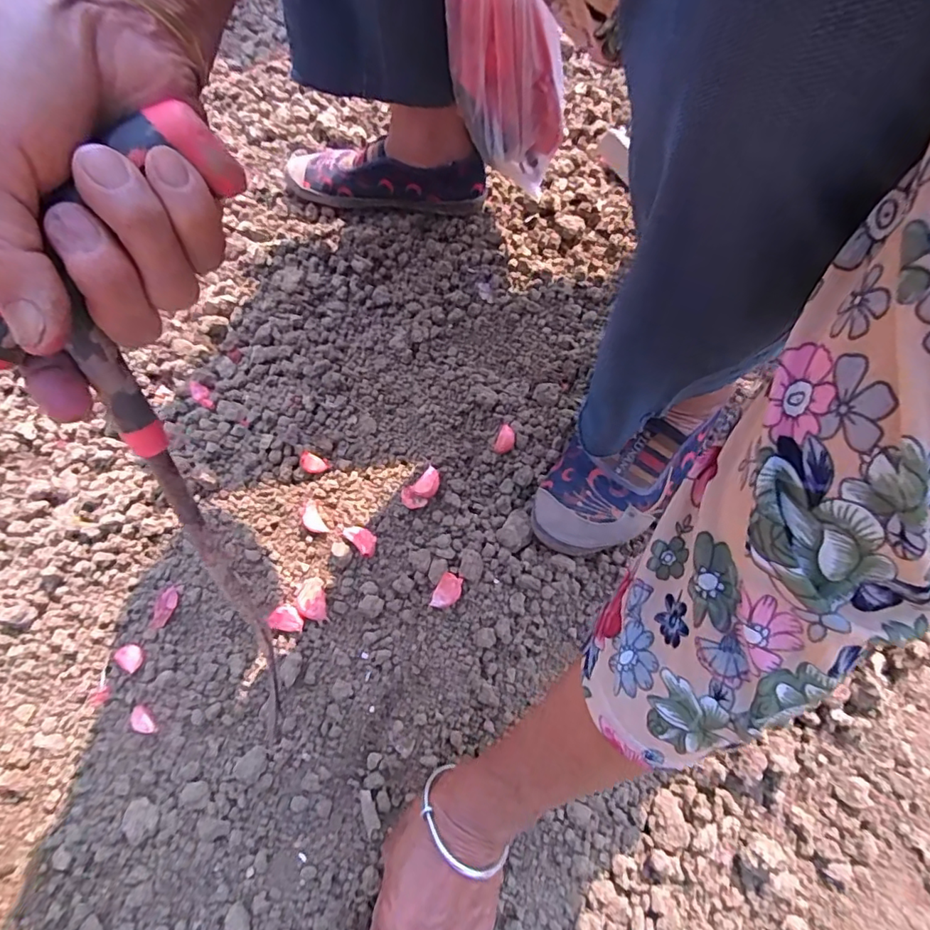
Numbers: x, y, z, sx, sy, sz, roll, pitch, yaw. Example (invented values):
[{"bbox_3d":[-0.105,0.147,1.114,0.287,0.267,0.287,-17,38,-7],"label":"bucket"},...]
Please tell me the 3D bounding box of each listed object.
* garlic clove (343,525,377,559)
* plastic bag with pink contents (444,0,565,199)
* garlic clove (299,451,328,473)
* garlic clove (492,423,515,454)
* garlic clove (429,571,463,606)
[{"bbox_3d":[-0.090,0.065,0.461,0.034,0.014,0.018,42,73,17],"label":"garlic clove"},{"bbox_3d":[0.020,-0.367,0.452,0.097,0.271,0.063,25,67,36],"label":"plastic bag with pink contents"},{"bbox_3d":[-0.143,-0.001,0.491,0.025,0.016,0.017,17,68,8],"label":"garlic clove"},{"bbox_3d":[0.037,-0.023,0.492,0.018,0.019,0.022,33,71,14],"label":"garlic clove"},{"bbox_3d":[-0.015,0.106,0.438,0.020,0.017,0.030,29,70,13],"label":"garlic clove"}]

